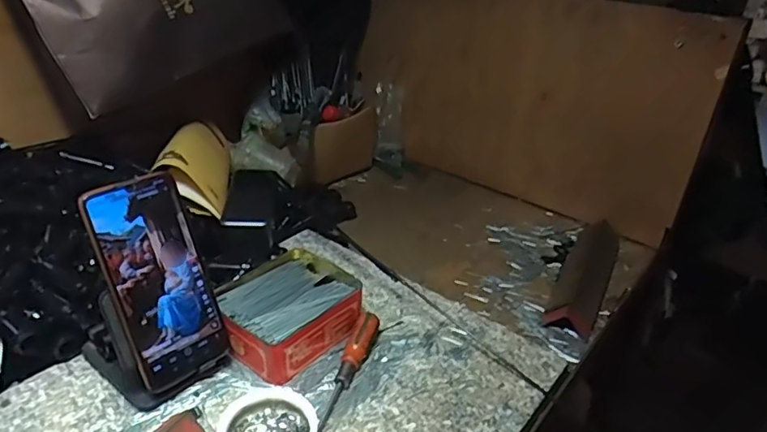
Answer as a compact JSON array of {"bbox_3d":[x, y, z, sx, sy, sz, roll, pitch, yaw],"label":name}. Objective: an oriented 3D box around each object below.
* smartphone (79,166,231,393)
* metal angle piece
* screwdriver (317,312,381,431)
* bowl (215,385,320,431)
[{"bbox_3d":[-0.181,0.053,0.457,0.008,0.167,0.078,-5,16,41],"label":"smartphone"},{"bbox_3d":[0.247,0.065,0.681,0.053,0.023,0.236,18,34,23],"label":"metal angle piece"},{"bbox_3d":[-0.033,0.135,0.487,0.019,0.025,0.132,12,41,15],"label":"screwdriver"},{"bbox_3d":[-0.088,0.166,0.427,0.070,0.028,0.071,2,31,-1],"label":"bowl"}]

